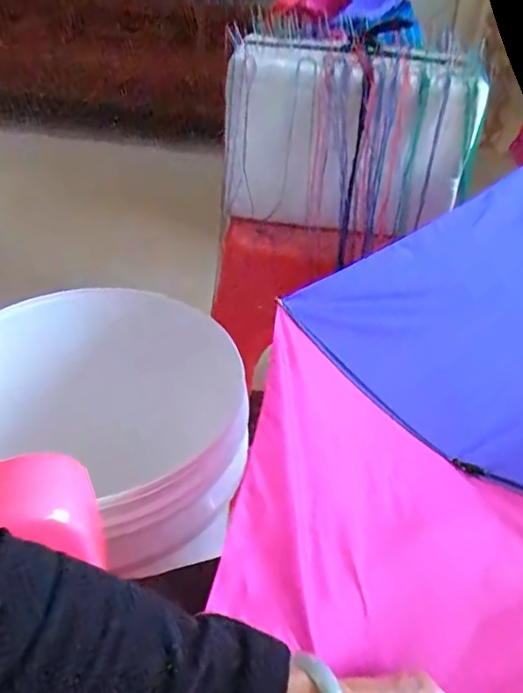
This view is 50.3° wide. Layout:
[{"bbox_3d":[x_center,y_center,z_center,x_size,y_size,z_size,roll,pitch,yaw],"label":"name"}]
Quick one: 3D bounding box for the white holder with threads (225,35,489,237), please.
[{"bbox_3d":[0.095,-0.232,0.625,0.271,0.194,0.105,13,39,10],"label":"white holder with threads"}]

